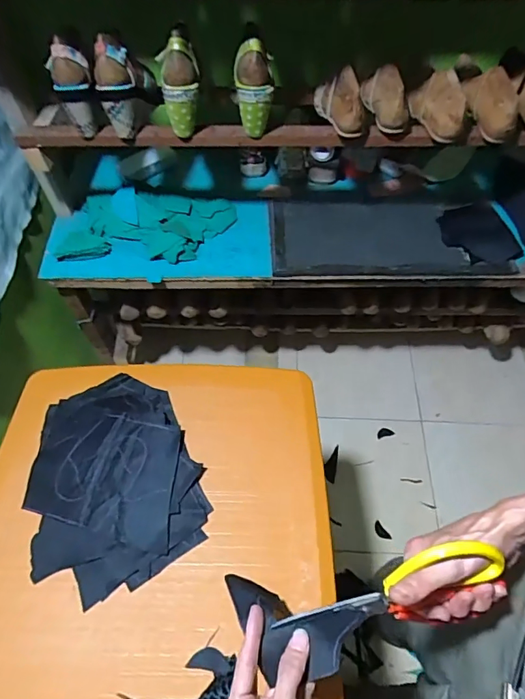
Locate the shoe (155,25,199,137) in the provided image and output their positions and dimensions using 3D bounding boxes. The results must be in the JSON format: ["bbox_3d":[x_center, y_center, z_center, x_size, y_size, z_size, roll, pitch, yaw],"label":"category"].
[{"bbox_3d":[-0.139,-0.445,0.760,0.062,0.146,0.075,-7,58,-4],"label":"shoe"}]

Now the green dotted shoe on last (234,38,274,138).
[{"bbox_3d":[-0.014,-0.446,0.764,0.065,0.141,0.063,-2,58,-1],"label":"green dotted shoe on last"}]

